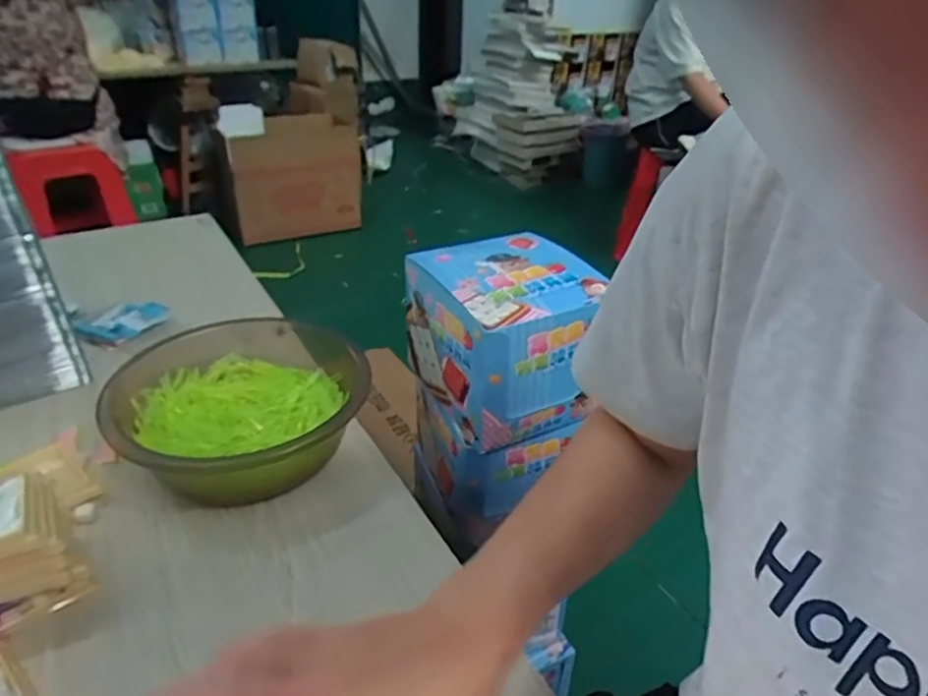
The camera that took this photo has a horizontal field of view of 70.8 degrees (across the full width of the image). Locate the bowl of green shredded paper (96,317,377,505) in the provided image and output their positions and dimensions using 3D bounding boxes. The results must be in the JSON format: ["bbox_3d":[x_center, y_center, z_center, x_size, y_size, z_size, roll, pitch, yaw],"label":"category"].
[{"bbox_3d":[-0.201,0.064,0.589,0.201,0.086,0.211,2,31,-1],"label":"bowl of green shredded paper"}]

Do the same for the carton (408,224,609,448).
[{"bbox_3d":[0.038,-0.018,0.642,0.149,0.131,0.176,-13,34,-25],"label":"carton"}]

